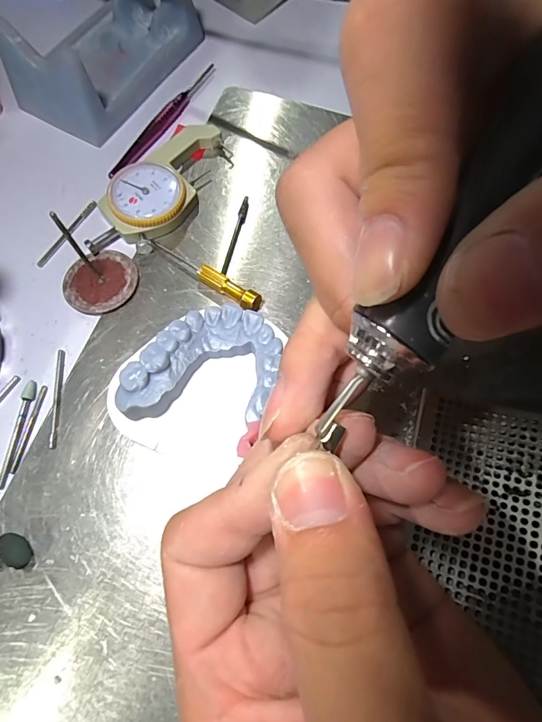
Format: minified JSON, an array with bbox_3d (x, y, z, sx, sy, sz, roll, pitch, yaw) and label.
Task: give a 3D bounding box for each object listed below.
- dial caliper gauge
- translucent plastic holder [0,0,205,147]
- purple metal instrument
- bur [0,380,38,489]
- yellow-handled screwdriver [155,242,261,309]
[{"bbox_3d":[-0.055,-0.090,0.209,0.040,0.011,0.089,23,71,7],"label":"dial caliper gauge"},{"bbox_3d":[-0.092,-0.185,0.230,0.064,0.037,0.112,29,72,9],"label":"translucent plastic holder"},{"bbox_3d":[-0.059,-0.137,0.230,0.011,0.005,0.096,26,71,8],"label":"purple metal instrument"},{"bbox_3d":[-0.106,0.030,0.170,0.004,0.004,0.044,7,70,1],"label":"bur"},{"bbox_3d":[-0.031,-0.041,0.193,0.062,0.007,0.007,32,72,10],"label":"yellow-handled screwdriver"}]

